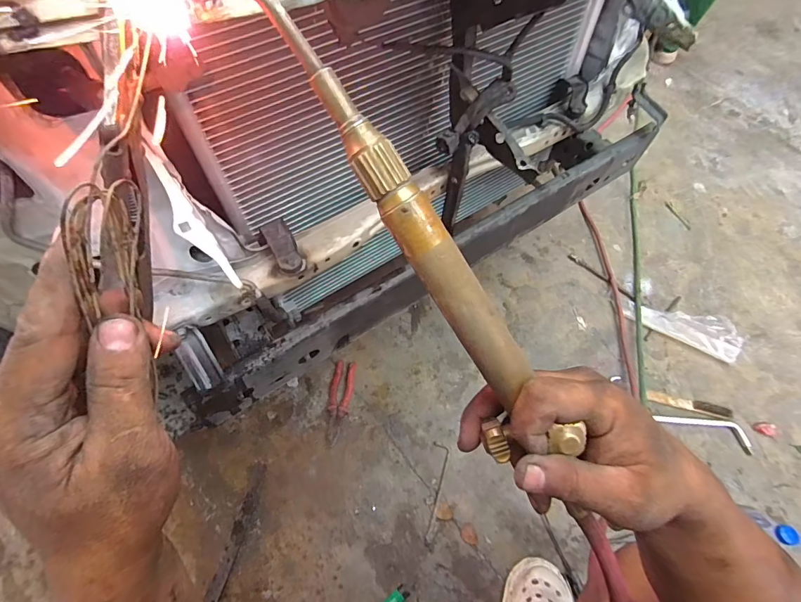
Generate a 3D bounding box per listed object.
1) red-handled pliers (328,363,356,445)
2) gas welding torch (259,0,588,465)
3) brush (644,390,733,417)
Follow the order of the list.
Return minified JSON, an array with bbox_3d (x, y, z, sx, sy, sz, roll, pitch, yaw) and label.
[{"bbox_3d":[-0.144,0.233,0.939,0.052,0.015,0.192,10,61,-1],"label":"red-handled pliers"},{"bbox_3d":[0.004,-0.038,0.222,0.045,0.040,0.312,-37,102,-18],"label":"gas welding torch"},{"bbox_3d":[0.677,0.242,0.946,0.191,0.015,0.026,13,61,1],"label":"brush"}]

